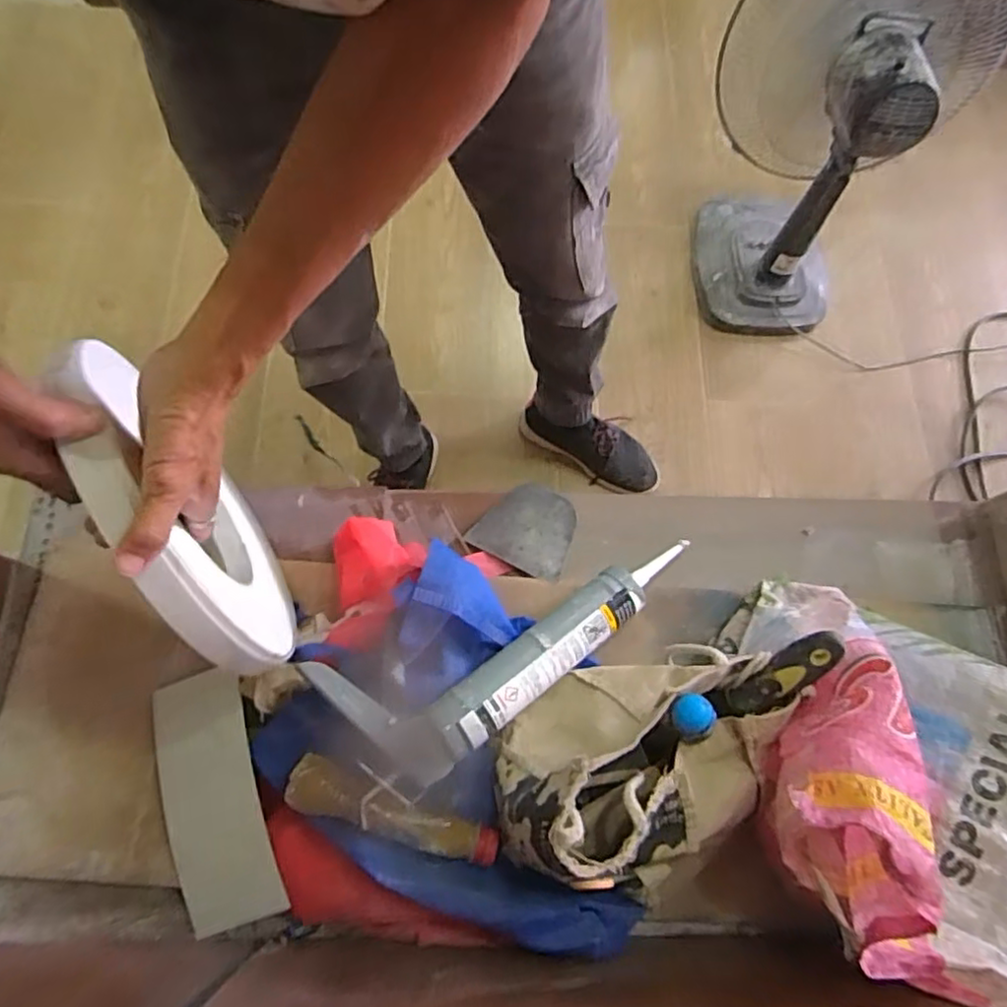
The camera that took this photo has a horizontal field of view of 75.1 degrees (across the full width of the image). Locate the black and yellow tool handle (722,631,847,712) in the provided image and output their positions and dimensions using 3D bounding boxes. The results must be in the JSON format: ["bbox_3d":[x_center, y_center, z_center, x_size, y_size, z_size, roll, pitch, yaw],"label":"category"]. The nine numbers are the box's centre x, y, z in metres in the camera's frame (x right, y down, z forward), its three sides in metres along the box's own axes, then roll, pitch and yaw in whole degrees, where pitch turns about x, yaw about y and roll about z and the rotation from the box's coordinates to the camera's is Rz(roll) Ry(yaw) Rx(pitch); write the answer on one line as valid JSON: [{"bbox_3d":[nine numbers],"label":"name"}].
[{"bbox_3d":[0.226,0.139,0.528,0.101,0.014,0.033,-46,75,27],"label":"black and yellow tool handle"}]

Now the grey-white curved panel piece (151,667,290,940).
[{"bbox_3d":[-0.260,0.259,0.580,0.094,0.009,0.211,-22,70,7],"label":"grey-white curved panel piece"}]

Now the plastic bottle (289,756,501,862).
[{"bbox_3d":[-0.090,0.263,0.548,0.185,0.043,0.046,27,72,-10],"label":"plastic bottle"}]

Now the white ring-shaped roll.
[{"bbox_3d":[-0.239,0.017,0.510,0.038,0.265,0.244,-27,74,-11],"label":"white ring-shaped roll"}]

